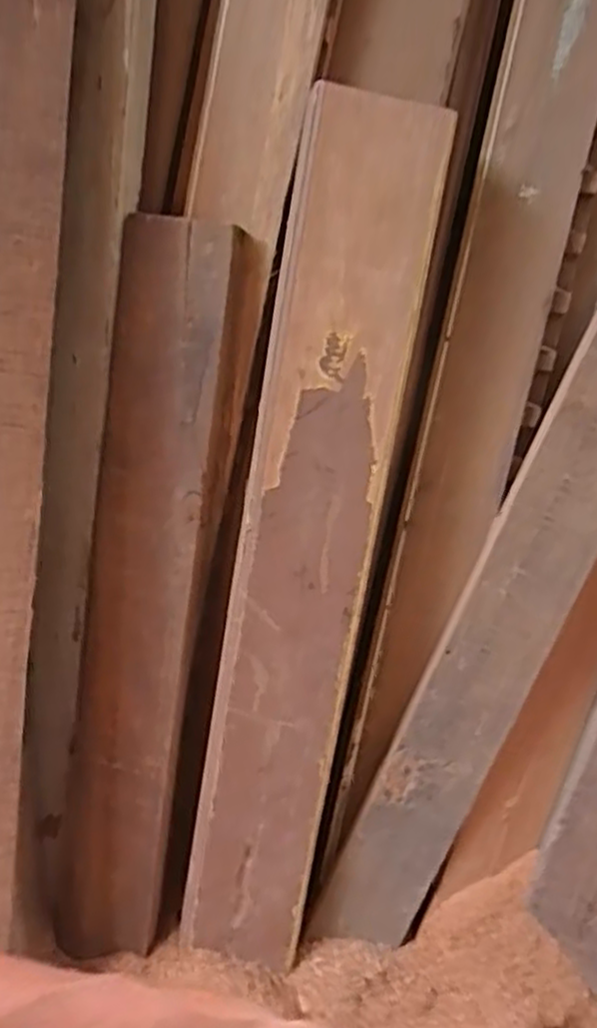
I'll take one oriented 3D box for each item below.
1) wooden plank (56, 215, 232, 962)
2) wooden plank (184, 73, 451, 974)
[{"bbox_3d":[-0.174,0.103,0.814,0.116,0.795,0.047,10,9,9],"label":"wooden plank"},{"bbox_3d":[0.005,0.054,0.791,0.142,0.906,0.043,9,10,-8],"label":"wooden plank"}]

